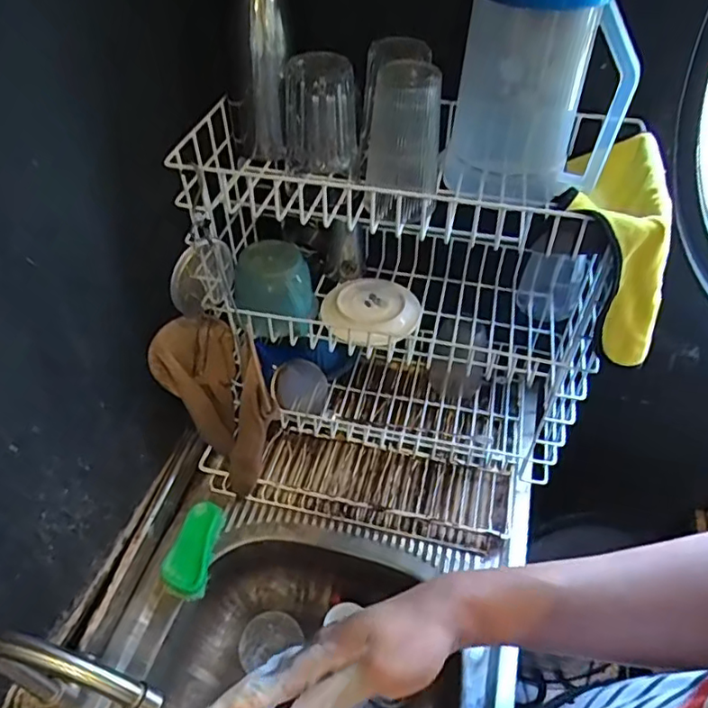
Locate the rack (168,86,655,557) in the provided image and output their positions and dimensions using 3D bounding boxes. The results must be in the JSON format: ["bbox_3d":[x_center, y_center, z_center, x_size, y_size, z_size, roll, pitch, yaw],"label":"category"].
[{"bbox_3d":[0.049,-0.020,0.748,0.489,0.455,0.320,6,49,7],"label":"rack"}]

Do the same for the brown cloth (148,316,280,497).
[{"bbox_3d":[-0.169,0.067,0.771,0.128,0.230,0.101,32,56,26],"label":"brown cloth"}]

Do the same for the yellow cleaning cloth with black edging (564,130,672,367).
[{"bbox_3d":[0.271,-0.128,0.626,0.100,0.149,0.218,5,49,6],"label":"yellow cleaning cloth with black edging"}]

